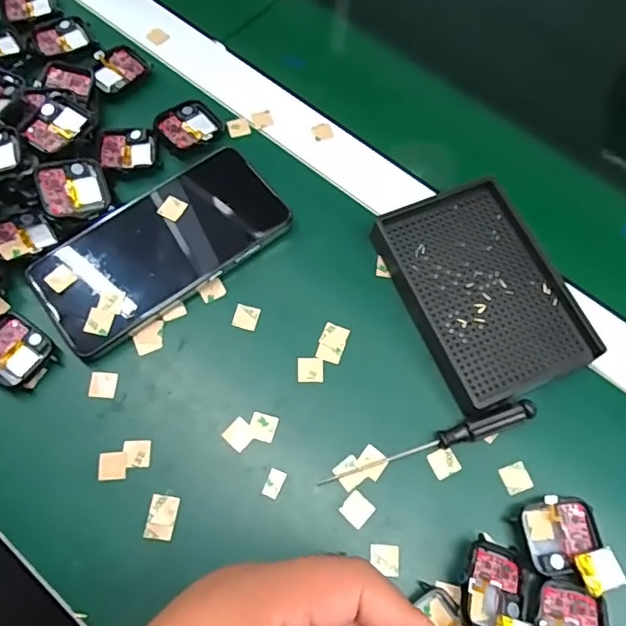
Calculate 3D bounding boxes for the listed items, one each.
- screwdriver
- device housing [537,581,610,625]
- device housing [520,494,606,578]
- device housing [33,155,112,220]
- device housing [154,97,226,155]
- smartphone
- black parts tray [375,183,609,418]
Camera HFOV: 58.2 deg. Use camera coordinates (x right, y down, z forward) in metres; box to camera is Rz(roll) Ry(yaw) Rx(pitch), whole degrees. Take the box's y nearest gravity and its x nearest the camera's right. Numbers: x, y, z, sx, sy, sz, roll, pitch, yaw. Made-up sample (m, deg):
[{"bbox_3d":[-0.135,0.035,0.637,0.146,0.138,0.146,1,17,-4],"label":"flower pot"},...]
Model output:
[{"bbox_3d":[0.069,0.077,0.325,0.130,0.018,0.012,-18,69,-10],"label":"screwdriver"},{"bbox_3d":[0.134,0.161,0.288,0.038,0.011,0.038,7,67,0],"label":"device housing"},{"bbox_3d":[0.136,0.122,0.308,0.041,0.012,0.040,3,67,-2],"label":"device housing"},{"bbox_3d":[-0.157,-0.081,0.369,0.042,0.007,0.038,-14,89,-31],"label":"device housing"},{"bbox_3d":[-0.090,-0.136,0.405,0.038,0.007,0.043,40,71,13],"label":"device housing"},{"bbox_3d":[-0.099,-0.045,0.367,0.160,0.014,0.082,-37,73,-17],"label":"smartphone"},{"bbox_3d":[0.108,-0.015,0.361,0.095,0.022,0.137,-19,69,-10],"label":"black parts tray"}]

